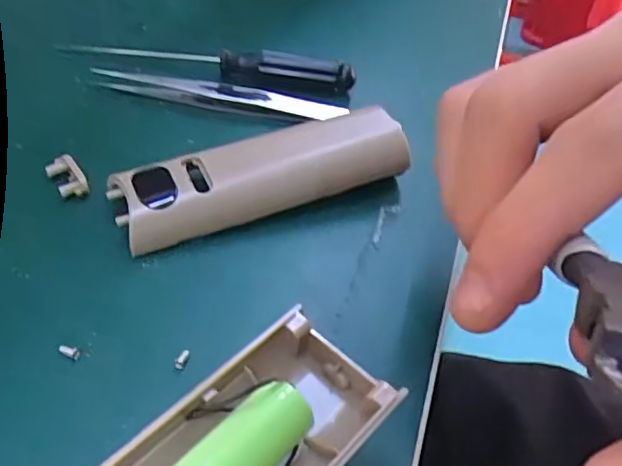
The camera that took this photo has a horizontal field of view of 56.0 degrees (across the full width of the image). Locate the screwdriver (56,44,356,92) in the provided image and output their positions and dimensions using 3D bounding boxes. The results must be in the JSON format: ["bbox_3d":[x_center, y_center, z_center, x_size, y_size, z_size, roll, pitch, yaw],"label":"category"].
[{"bbox_3d":[-0.046,-0.079,0.262,0.129,0.012,0.009,9,45,0],"label":"screwdriver"}]

